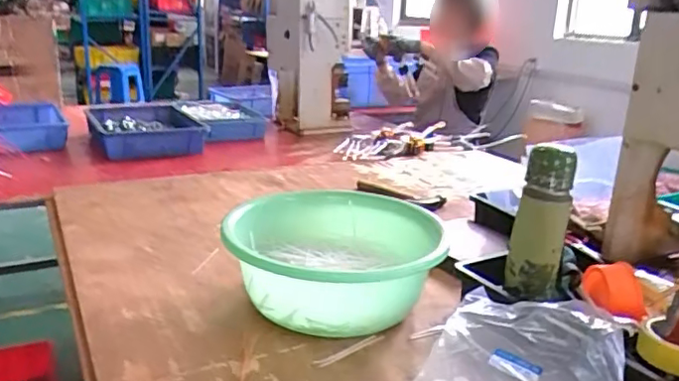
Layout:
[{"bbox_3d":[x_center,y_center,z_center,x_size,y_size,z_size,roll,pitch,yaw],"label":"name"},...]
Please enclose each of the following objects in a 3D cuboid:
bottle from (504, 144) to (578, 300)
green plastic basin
[{"bbox_3d":[0.273,0.035,0.800,0.067,0.189,0.071,6,17,17],"label":"bottle"},{"bbox_3d":[-0.009,0.105,0.848,0.285,0.130,0.300,3,16,-1],"label":"green plastic basin"}]

